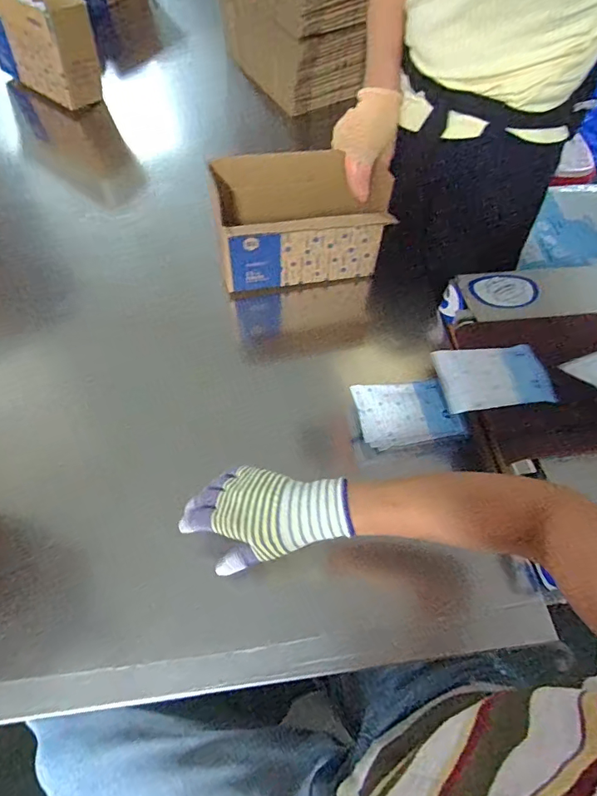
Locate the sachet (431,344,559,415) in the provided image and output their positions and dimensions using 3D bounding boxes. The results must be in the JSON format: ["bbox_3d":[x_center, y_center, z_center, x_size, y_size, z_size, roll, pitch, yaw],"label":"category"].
[{"bbox_3d":[0.242,-0.026,0.584,0.134,0.022,0.077,-5,79,-7],"label":"sachet"}]

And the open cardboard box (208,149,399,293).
[{"bbox_3d":[-0.001,-0.271,0.723,0.244,0.161,0.115,-8,60,-8],"label":"open cardboard box"}]

